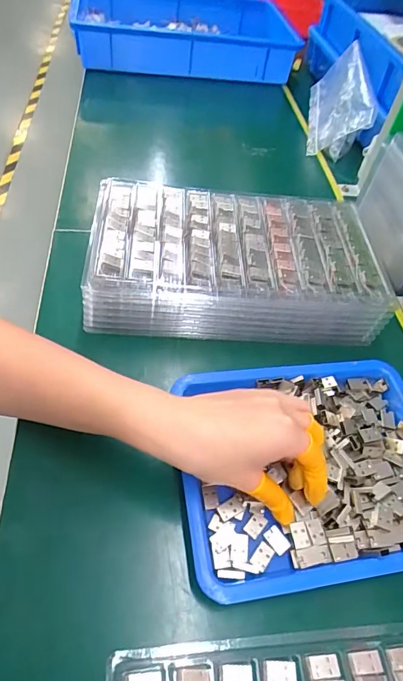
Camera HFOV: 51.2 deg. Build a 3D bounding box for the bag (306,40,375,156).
[{"bbox_3d":[0.223,-0.391,0.693,0.028,0.112,0.168,19,63,-31],"label":"bag"}]

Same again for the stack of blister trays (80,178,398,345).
[{"bbox_3d":[0.034,-0.087,0.451,0.293,0.068,0.164,2,52,-4],"label":"stack of blister trays"}]

